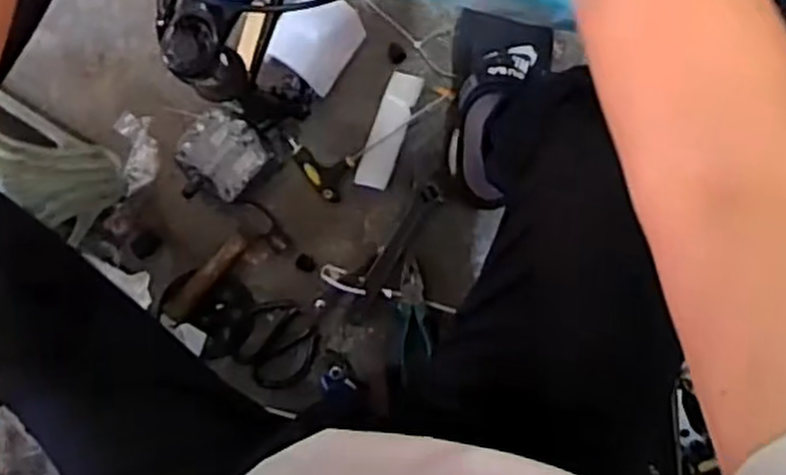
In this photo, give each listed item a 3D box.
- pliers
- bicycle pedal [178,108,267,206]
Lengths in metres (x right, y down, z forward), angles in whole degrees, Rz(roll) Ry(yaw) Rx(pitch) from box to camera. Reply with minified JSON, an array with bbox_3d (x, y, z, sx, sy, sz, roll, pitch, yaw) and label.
[{"bbox_3d":[0.027,0.108,1.009,0.037,0.019,0.147,-3,98,-3],"label":"pliers"},{"bbox_3d":[-0.212,-0.095,0.957,0.102,0.047,0.116,42,94,-8],"label":"bicycle pedal"}]

